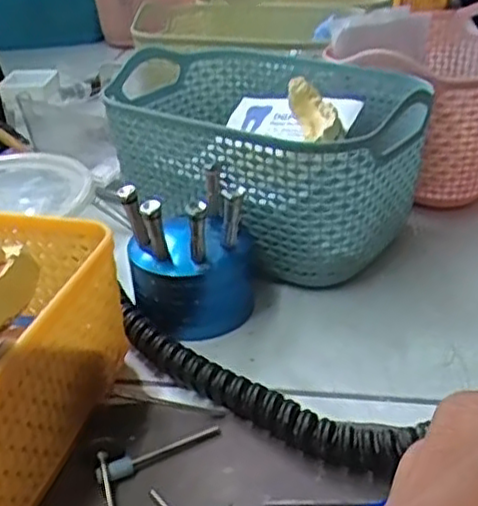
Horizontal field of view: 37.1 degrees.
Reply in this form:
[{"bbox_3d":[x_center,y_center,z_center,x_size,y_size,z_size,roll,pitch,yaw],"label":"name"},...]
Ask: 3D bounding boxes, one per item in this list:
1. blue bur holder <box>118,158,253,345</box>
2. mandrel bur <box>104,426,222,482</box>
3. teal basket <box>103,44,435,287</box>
[{"bbox_3d":[-0.022,-0.005,0.337,0.060,0.066,0.055,-6,30,-6],"label":"blue bur holder"},{"bbox_3d":[-0.028,0.072,0.265,0.045,0.007,0.006,-21,34,-28],"label":"mandrel bur"},{"bbox_3d":[0.015,-0.057,0.411,0.178,0.080,0.130,18,36,32],"label":"teal basket"}]

